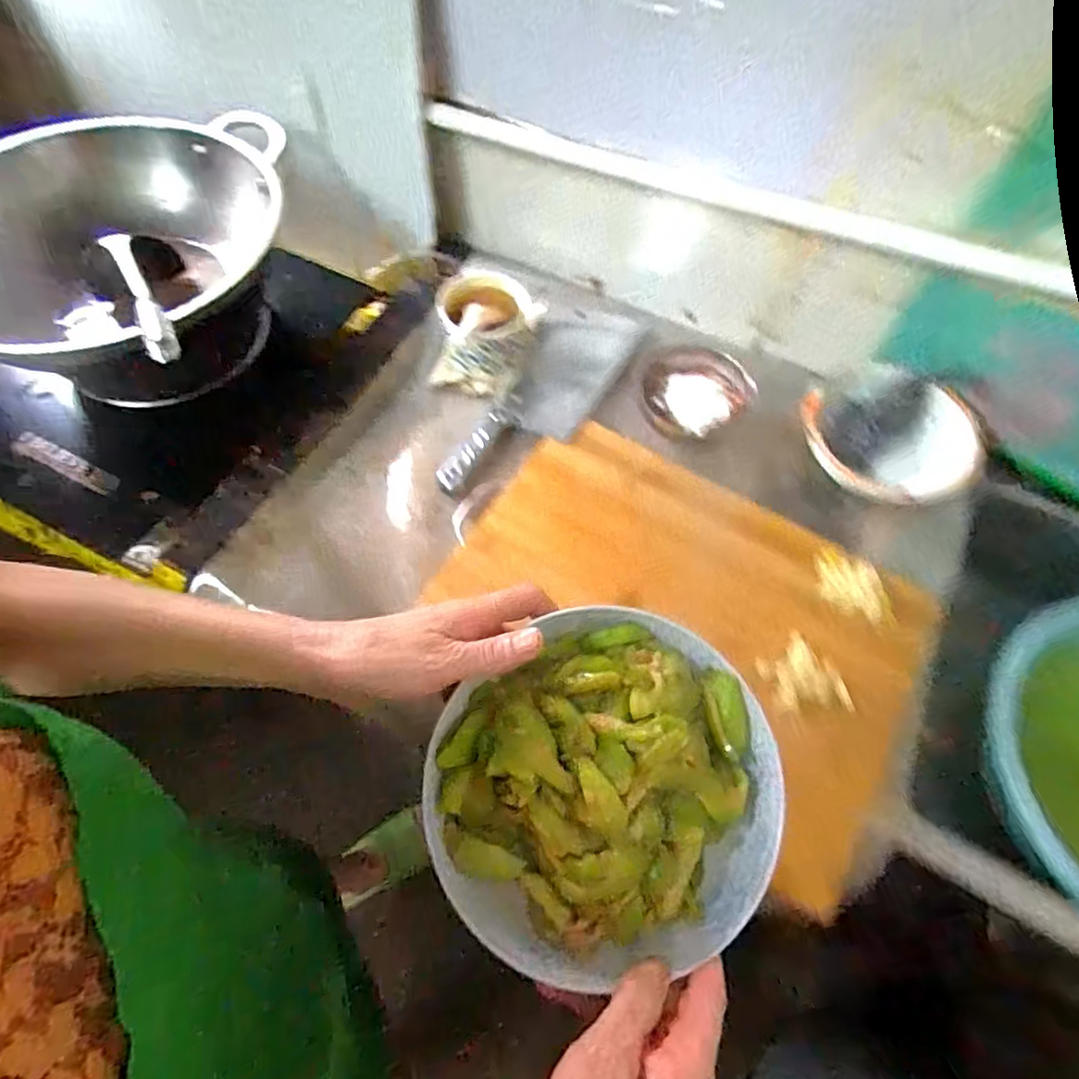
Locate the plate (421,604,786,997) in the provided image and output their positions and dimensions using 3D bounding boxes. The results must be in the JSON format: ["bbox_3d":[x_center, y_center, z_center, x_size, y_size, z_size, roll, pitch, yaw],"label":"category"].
[{"bbox_3d":[0.038,0.136,0.327,0.187,0.051,0.173,1,63,-2],"label":"plate"}]

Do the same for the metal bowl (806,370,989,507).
[{"bbox_3d":[0.331,-0.098,0.569,0.142,0.036,0.134,1,63,-2],"label":"metal bowl"}]

